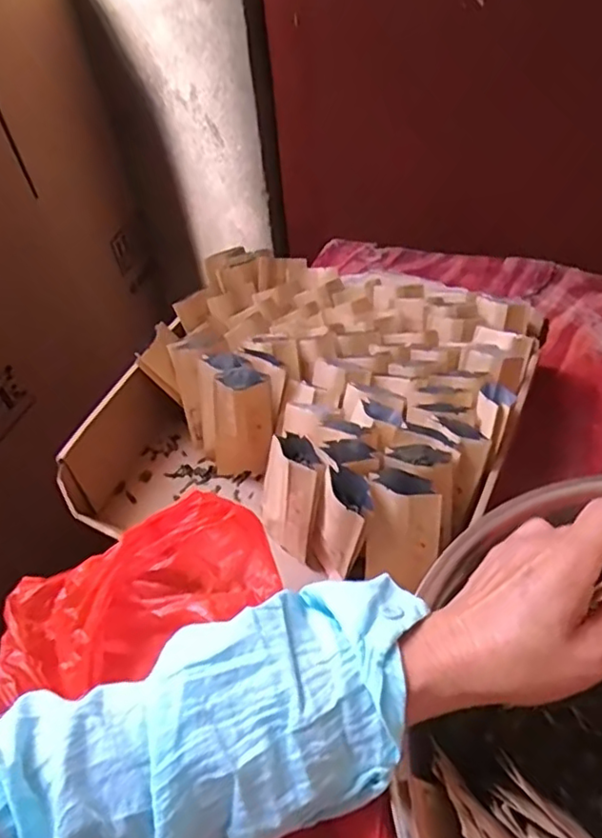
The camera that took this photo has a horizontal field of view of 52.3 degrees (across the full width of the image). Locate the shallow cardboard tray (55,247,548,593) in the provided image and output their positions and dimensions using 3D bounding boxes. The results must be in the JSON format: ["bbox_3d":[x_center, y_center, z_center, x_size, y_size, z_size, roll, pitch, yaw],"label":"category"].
[{"bbox_3d":[0.015,-0.007,0.540,0.314,0.108,0.300,19,54,20],"label":"shallow cardboard tray"}]

